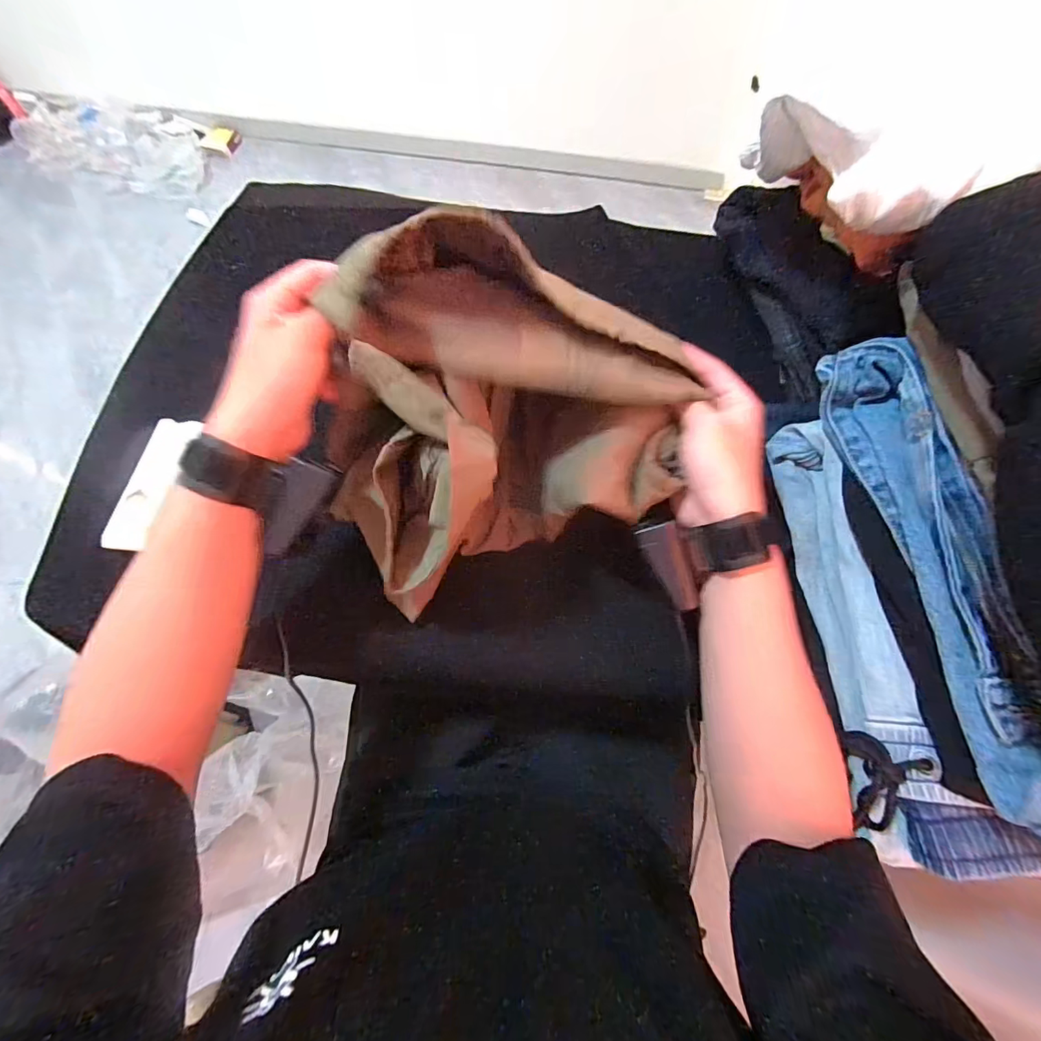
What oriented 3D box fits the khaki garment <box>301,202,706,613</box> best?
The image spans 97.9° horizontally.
[{"bbox_3d":[0.000,-0.079,0.344,0.242,0.207,0.182,-15,68,-9],"label":"khaki garment"}]

